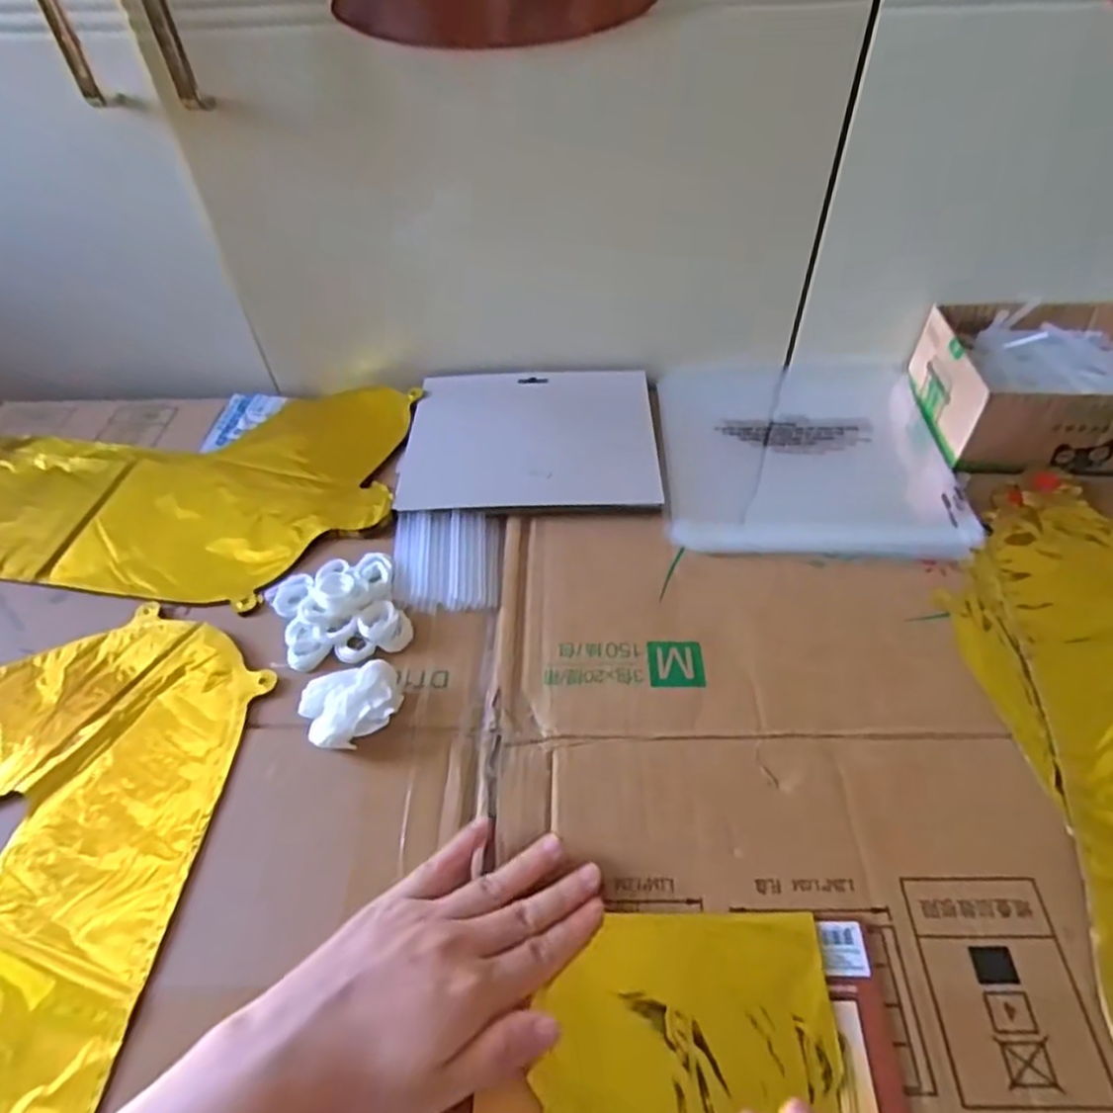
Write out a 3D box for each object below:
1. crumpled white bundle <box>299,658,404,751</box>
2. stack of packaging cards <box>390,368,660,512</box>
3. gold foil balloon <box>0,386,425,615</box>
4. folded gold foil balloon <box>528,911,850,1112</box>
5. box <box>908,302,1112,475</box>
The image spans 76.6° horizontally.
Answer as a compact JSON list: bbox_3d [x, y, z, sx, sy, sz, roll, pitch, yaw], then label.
[{"bbox_3d":[-0.116,0.086,0.401,0.052,0.024,0.044,-15,50,-10],"label":"crumpled white bundle"},{"bbox_3d":[-0.019,-0.095,0.561,0.194,0.012,0.156,-1,49,1],"label":"stack of packaging cards"},{"bbox_3d":[-0.323,-0.057,0.552,0.395,0.020,0.218,2,49,4],"label":"gold foil balloon"},{"bbox_3d":[0.059,0.236,0.289,0.126,0.007,0.160,-1,49,1],"label":"folded gold foil balloon"},{"bbox_3d":[0.389,-0.132,0.542,0.183,0.063,0.134,0,49,3],"label":"box"}]

